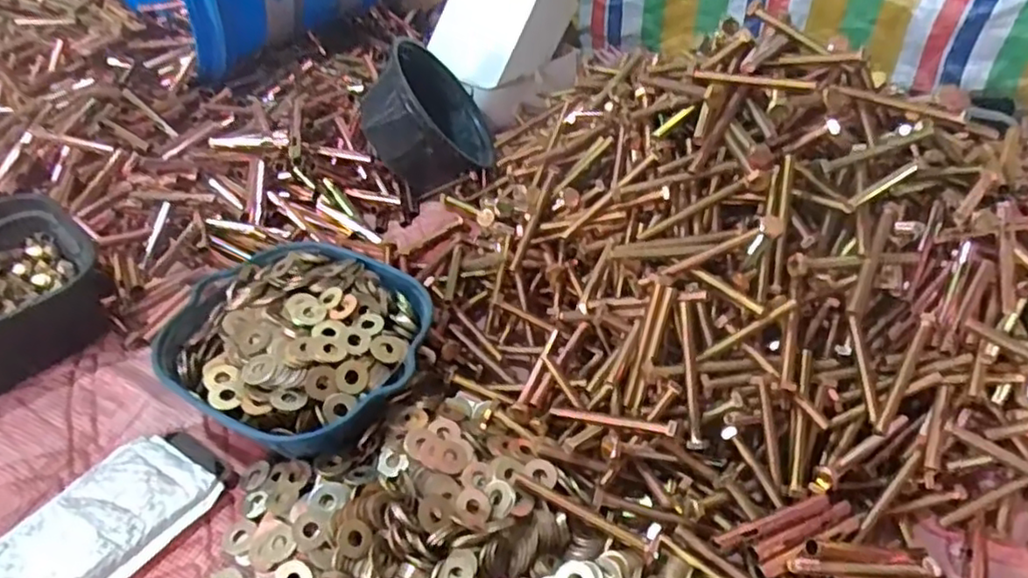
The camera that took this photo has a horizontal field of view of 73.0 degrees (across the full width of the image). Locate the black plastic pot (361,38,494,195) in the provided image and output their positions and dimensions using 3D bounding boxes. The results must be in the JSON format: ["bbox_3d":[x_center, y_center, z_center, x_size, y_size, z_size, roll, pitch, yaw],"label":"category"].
[{"bbox_3d":[-0.103,-0.193,0.794,0.088,0.159,0.163,-30,20,18],"label":"black plastic pot"}]

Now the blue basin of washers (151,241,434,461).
[{"bbox_3d":[-0.170,0.037,0.561,0.195,0.061,0.183,22,48,22],"label":"blue basin of washers"}]

